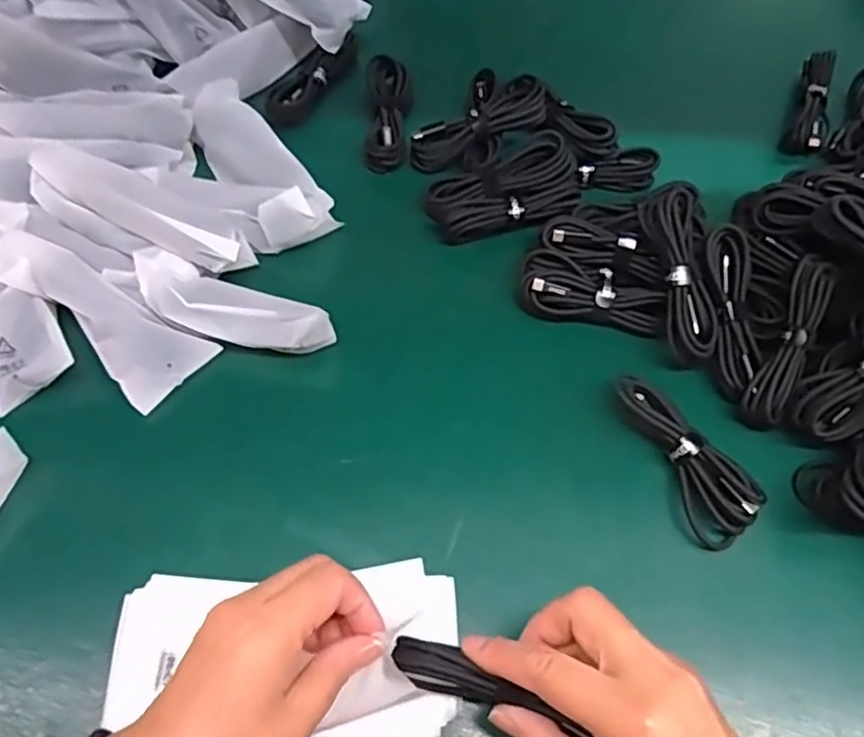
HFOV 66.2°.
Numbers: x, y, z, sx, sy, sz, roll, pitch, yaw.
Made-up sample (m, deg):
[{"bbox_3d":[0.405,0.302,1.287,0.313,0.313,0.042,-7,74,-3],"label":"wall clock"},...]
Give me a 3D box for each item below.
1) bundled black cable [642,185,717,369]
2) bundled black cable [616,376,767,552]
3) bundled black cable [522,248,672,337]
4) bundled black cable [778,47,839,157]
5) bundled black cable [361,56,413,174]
[{"bbox_3d":[0.165,-0.062,0.432,0.038,0.020,0.114,-4,85,-3],"label":"bundled black cable"},{"bbox_3d":[0.154,0.053,0.406,0.038,0.025,0.110,-28,66,-15],"label":"bundled black cable"},{"bbox_3d":[0.111,-0.053,0.455,0.098,0.021,0.041,10,63,4],"label":"bundled black cable"},{"bbox_3d":[0.315,-0.219,0.546,0.030,0.031,0.098,21,64,10],"label":"bundled black cable"},{"bbox_3d":[-0.035,-0.209,0.542,0.037,0.027,0.102,1,62,-1],"label":"bundled black cable"}]

